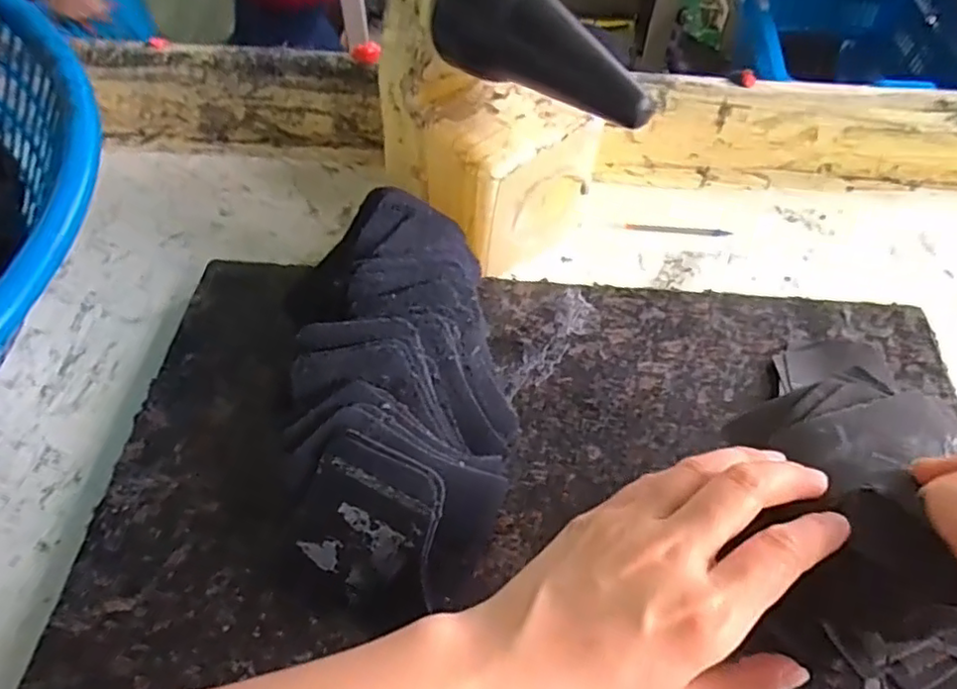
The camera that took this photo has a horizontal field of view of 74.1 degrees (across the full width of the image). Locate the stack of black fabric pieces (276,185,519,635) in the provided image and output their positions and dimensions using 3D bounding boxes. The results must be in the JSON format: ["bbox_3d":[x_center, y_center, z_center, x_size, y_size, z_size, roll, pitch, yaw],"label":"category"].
[{"bbox_3d":[-0.036,0.024,0.339,0.107,0.107,0.213,7,56,6],"label":"stack of black fabric pieces"}]

